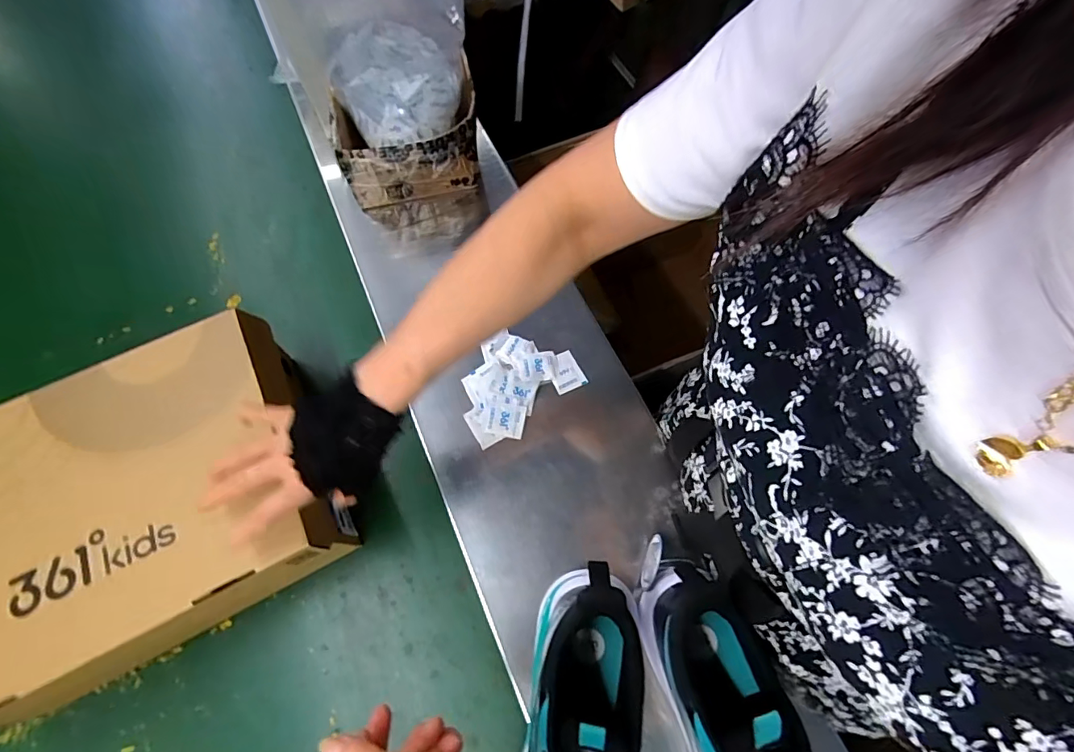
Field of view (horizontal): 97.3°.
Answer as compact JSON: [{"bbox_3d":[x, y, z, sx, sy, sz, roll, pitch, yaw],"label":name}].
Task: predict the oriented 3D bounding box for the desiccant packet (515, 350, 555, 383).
[{"bbox_3d":[0.000,-0.011,0.529,0.043,0.004,0.034,-11,70,-2],"label":"desiccant packet"}]

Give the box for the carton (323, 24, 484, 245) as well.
[{"bbox_3d":[-0.162,-0.315,0.641,0.163,0.186,0.187,-7,70,-1],"label":"carton"}]

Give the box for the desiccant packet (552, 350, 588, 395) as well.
[{"bbox_3d":[0.032,-0.005,0.531,0.035,0.005,0.044,-25,71,-7],"label":"desiccant packet"}]

